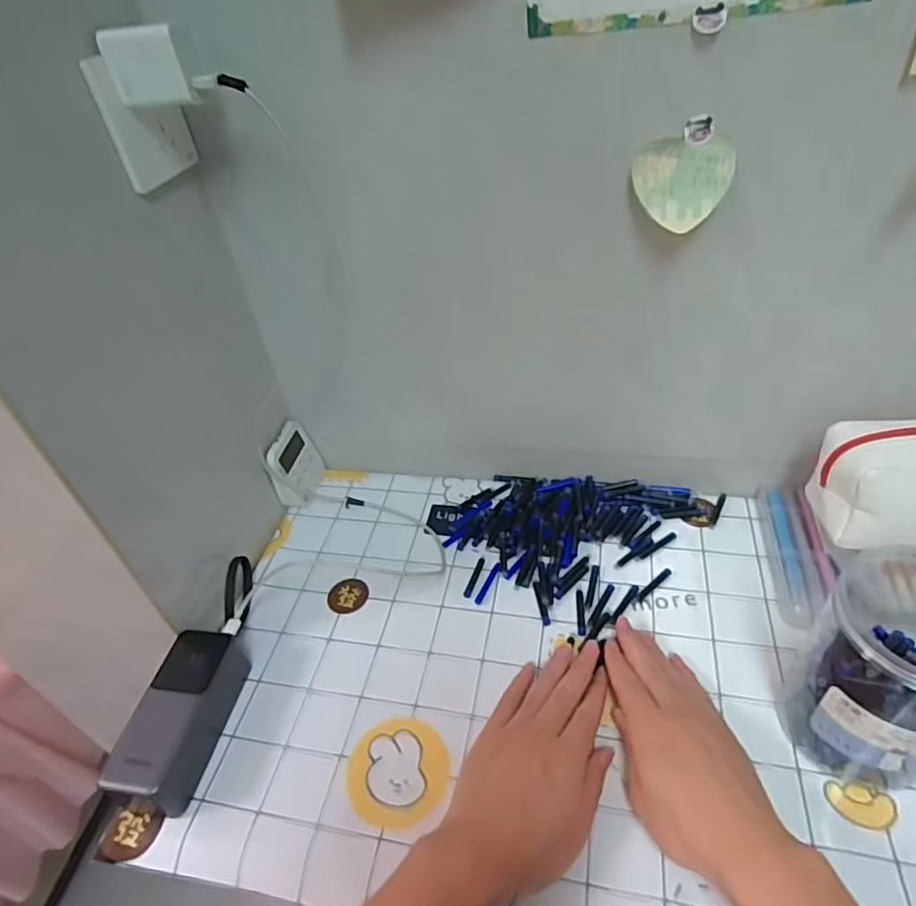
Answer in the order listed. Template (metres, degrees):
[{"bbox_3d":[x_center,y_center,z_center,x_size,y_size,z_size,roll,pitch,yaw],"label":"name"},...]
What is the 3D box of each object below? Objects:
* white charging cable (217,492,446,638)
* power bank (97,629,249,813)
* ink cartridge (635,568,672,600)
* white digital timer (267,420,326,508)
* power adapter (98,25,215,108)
[{"bbox_3d":[-0.133,0.087,0.613,0.217,0.038,0.171,-20,43,-14],"label":"white charging cable"},{"bbox_3d":[-0.220,0.209,0.480,0.052,0.057,0.130,4,43,12],"label":"power bank"},{"bbox_3d":[0.182,0.122,0.557,0.046,0.005,0.007,-29,46,-23],"label":"ink cartridge"},{"bbox_3d":[-0.182,0.013,0.684,0.025,0.080,0.073,4,43,13],"label":"white digital timer"},{"bbox_3d":[-0.206,-0.264,0.411,0.056,0.047,0.032,11,45,20],"label":"power adapter"}]

